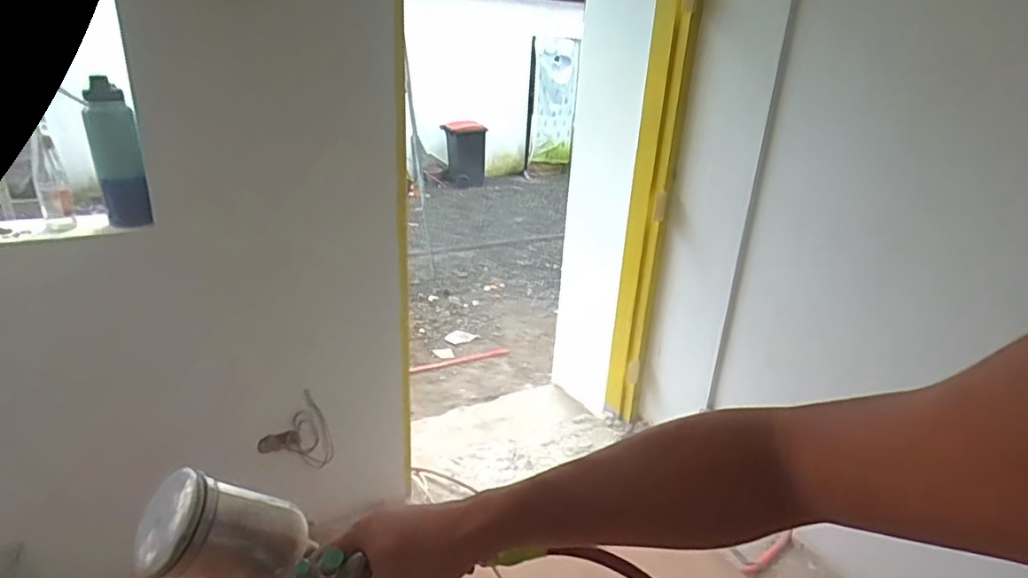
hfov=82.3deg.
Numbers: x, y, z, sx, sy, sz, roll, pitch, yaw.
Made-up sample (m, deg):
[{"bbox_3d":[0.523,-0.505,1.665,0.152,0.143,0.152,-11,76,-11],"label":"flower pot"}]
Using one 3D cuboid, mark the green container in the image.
[{"bbox_3d":[-0.803,-0.264,1.191,0.087,0.279,0.070,-11,26,-34],"label":"green container"}]

